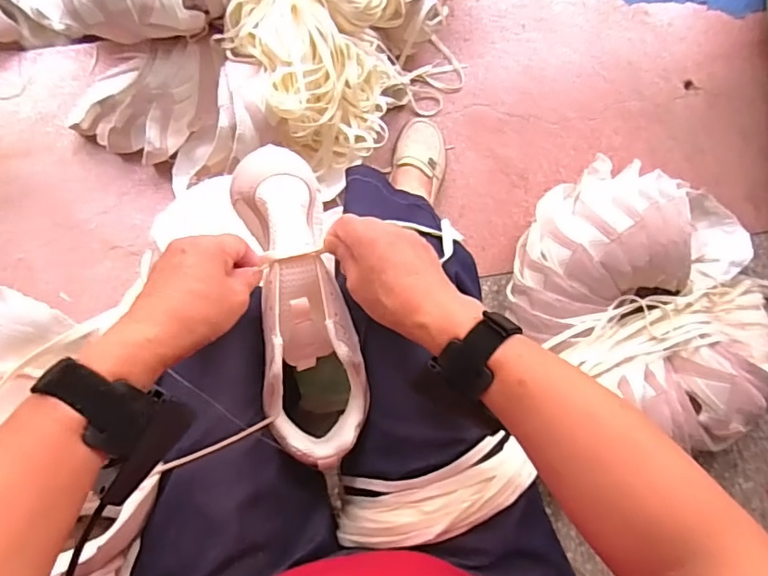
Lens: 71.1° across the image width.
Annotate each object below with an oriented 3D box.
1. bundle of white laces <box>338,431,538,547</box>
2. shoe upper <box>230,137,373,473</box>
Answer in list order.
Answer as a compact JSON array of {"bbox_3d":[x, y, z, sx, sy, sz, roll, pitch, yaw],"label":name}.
[{"bbox_3d":[0.028,0.167,0.430,0.172,0.052,0.054,-25,84,17],"label":"bundle of white laces"},{"bbox_3d":[-0.067,0.013,0.430,0.077,0.070,0.246,-11,94,-4],"label":"shoe upper"}]

